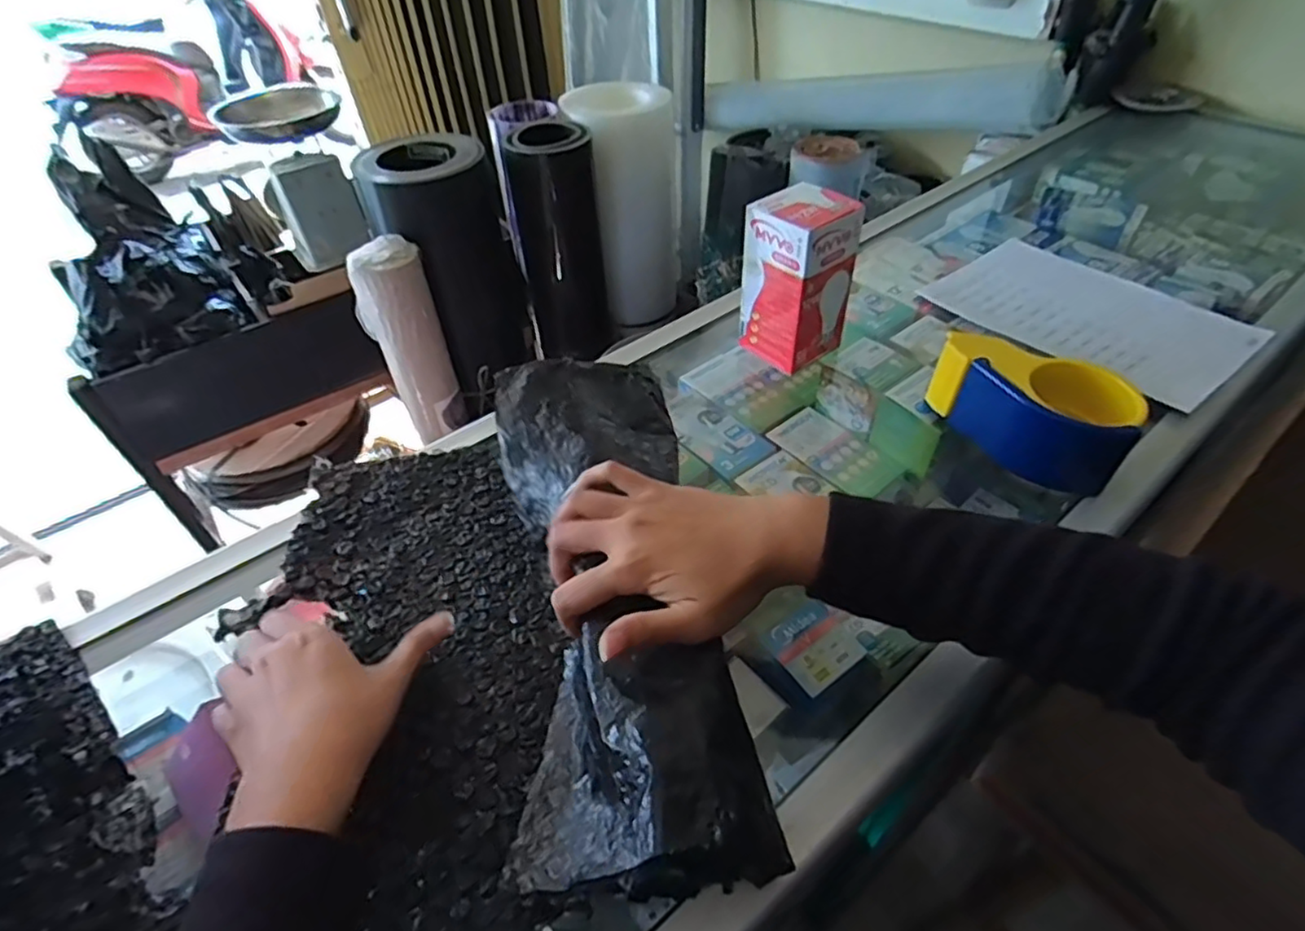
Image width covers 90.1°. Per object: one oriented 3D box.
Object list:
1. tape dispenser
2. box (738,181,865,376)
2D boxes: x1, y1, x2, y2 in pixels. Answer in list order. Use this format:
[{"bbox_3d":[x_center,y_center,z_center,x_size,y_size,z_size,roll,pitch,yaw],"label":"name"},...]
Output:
[{"bbox_3d":[0.273,-0.039,0.480,0.133,0.069,0.070,21,50,23],"label":"tape dispenser"},{"bbox_3d":[0.120,-0.156,0.544,0.059,0.129,0.071,-33,52,-26],"label":"box"}]

